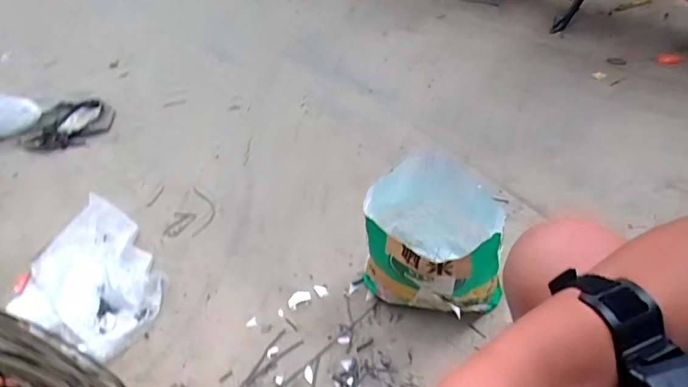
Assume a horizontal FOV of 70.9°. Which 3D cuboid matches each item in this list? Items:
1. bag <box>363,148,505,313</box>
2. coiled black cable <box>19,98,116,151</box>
[{"bbox_3d":[0.154,0.098,0.880,0.236,0.251,0.215,3,44,16],"label":"bag"},{"bbox_3d":[-0.946,-0.236,1.682,0.291,0.047,0.272,-4,43,8],"label":"coiled black cable"}]

